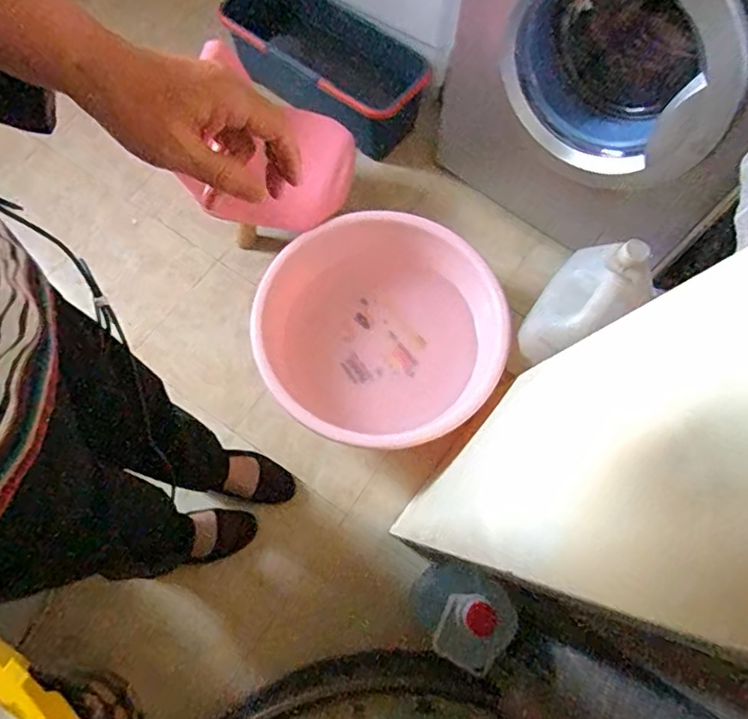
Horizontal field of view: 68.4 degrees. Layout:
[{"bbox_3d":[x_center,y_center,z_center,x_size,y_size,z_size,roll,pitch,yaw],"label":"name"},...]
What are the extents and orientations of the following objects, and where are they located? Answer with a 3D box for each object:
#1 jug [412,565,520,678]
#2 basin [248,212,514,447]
[{"bbox_3d":[0.133,0.406,0.900,0.114,0.289,0.130,21,71,5],"label":"jug"},{"bbox_3d":[0.009,-0.069,1.170,0.498,0.162,0.489,1,71,-2],"label":"basin"}]

